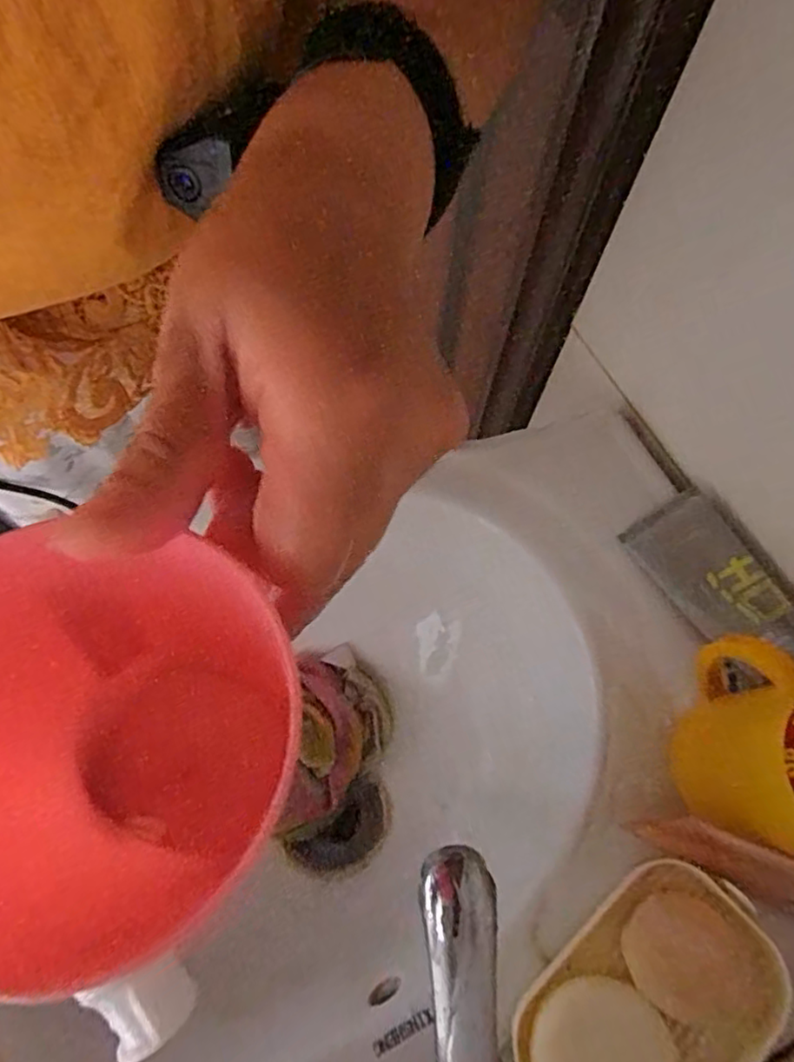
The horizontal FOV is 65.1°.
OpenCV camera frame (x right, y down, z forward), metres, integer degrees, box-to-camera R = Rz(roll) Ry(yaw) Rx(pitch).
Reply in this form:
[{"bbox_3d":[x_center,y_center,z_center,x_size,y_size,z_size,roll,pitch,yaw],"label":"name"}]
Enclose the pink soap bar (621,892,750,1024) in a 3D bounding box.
[{"bbox_3d":[0.137,0.204,0.298,0.051,0.013,0.049,0,70,-1],"label":"pink soap bar"}]

